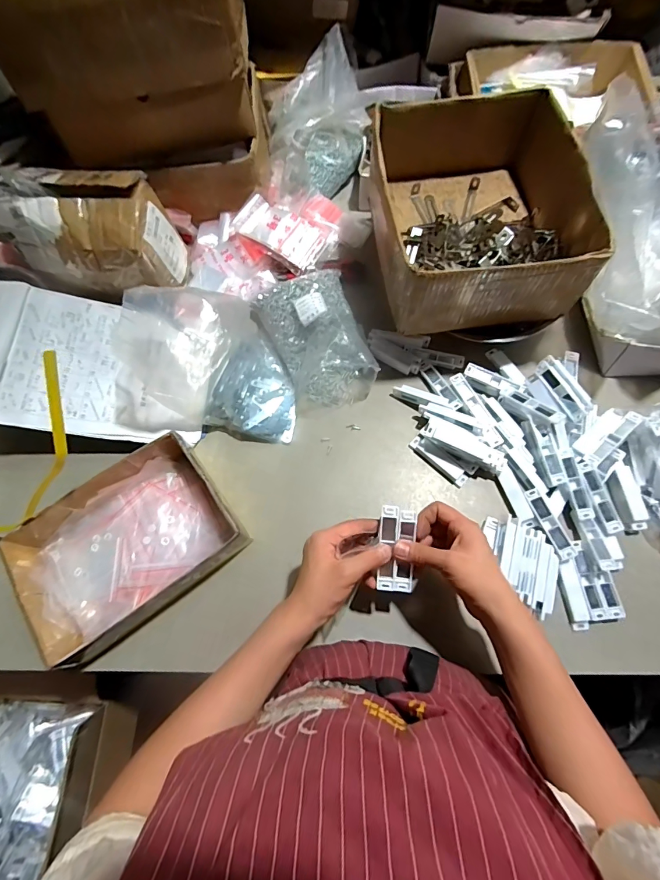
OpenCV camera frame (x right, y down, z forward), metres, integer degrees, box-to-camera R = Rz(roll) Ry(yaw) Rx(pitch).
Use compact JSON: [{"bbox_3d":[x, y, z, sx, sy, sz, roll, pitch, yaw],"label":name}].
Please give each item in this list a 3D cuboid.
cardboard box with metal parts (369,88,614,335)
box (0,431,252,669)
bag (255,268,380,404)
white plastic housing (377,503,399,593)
[{"bbox_3d":[0.209,-0.324,0.582,0.250,0.121,0.315,-7,69,0],"label":"cardboard box with metal parts"},{"bbox_3d":[-0.257,0.134,0.525,0.249,0.072,0.182,-35,72,-10],"label":"box"},{"bbox_3d":[-0.014,-0.167,0.623,0.145,0.086,0.217,-25,70,-7],"label":"bag"},{"bbox_3d":[0.065,0.122,0.449,0.019,0.009,0.096,4,95,4],"label":"white plastic housing"}]

